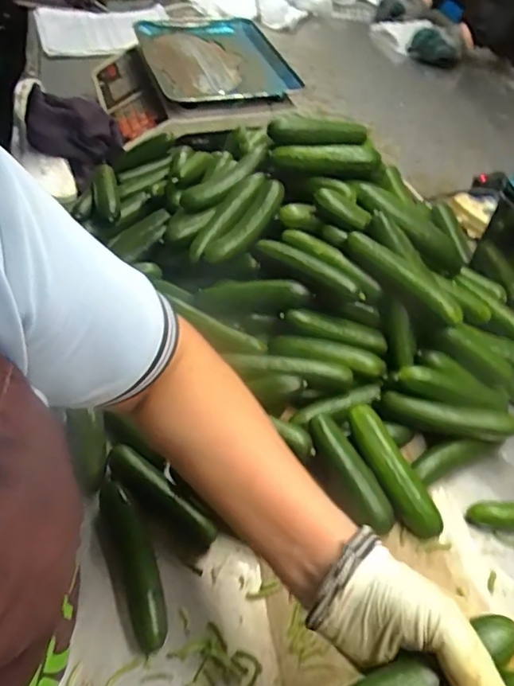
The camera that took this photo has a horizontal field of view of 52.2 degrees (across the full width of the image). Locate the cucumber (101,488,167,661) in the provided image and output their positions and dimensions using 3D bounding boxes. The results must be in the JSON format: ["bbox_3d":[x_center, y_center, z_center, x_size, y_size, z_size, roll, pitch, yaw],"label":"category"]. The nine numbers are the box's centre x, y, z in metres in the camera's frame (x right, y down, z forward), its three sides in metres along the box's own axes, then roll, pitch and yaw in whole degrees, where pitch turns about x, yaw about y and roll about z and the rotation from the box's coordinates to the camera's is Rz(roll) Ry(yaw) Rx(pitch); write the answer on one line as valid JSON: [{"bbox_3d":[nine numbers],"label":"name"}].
[{"bbox_3d":[-0.106,0.185,0.452,0.033,0.038,0.145,-16,52,-18],"label":"cucumber"}]

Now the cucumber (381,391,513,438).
[{"bbox_3d":[0.197,0.075,0.539,0.132,0.026,0.024,14,49,8],"label":"cucumber"}]

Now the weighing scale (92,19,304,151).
[{"bbox_3d":[-0.113,-0.457,0.933,0.319,0.083,0.332,-11,51,-14],"label":"weighing scale"}]

